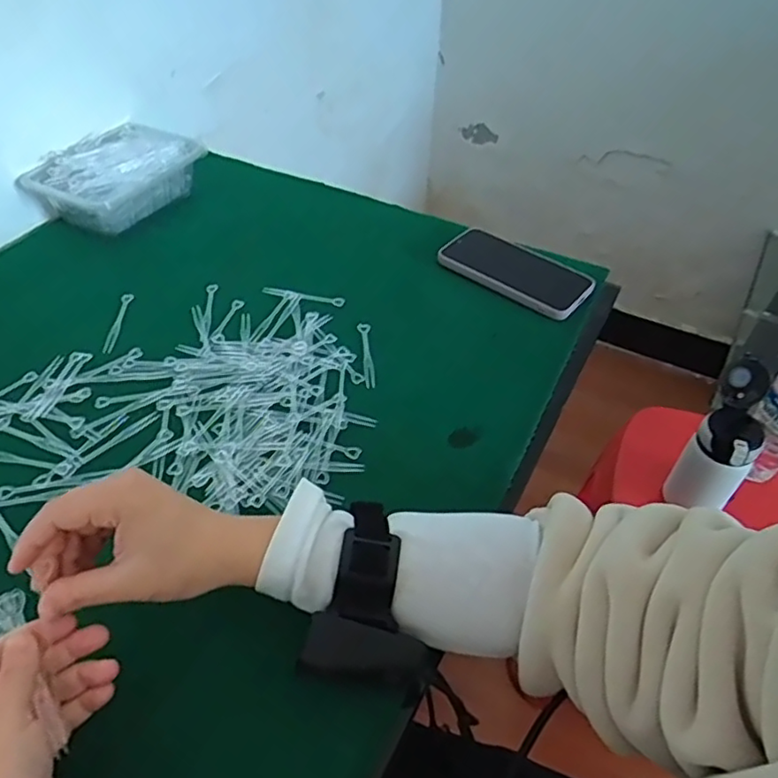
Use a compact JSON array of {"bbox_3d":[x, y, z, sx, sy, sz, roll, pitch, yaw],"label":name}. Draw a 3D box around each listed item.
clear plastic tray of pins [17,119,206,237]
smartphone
[{"bbox_3d":[-0.314,-0.250,0.729,0.123,0.056,0.174,23,49,20],"label":"clear plastic tray of pins"},{"bbox_3d":[0.137,-0.129,0.666,0.156,0.015,0.076,30,52,25],"label":"smartphone"}]

